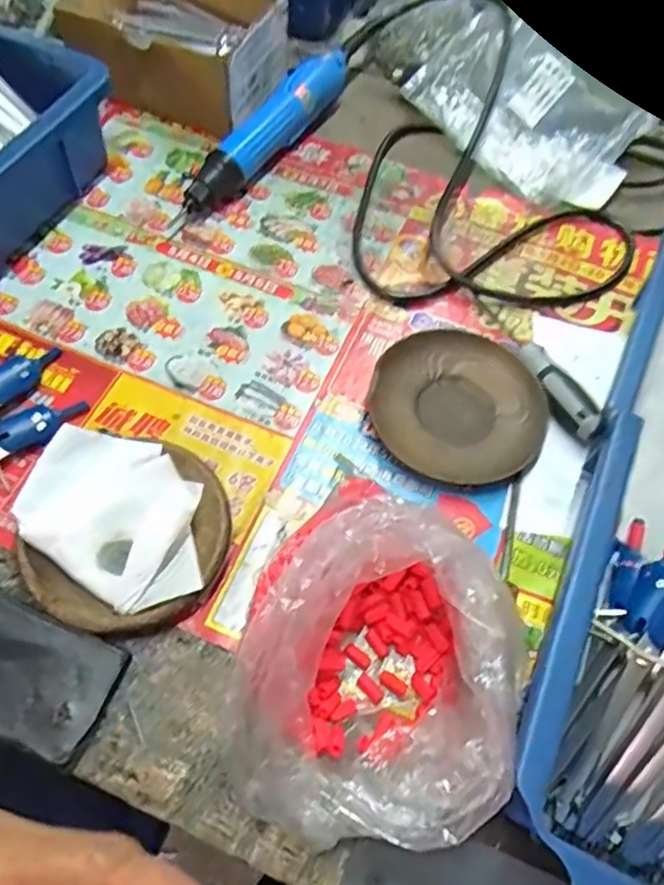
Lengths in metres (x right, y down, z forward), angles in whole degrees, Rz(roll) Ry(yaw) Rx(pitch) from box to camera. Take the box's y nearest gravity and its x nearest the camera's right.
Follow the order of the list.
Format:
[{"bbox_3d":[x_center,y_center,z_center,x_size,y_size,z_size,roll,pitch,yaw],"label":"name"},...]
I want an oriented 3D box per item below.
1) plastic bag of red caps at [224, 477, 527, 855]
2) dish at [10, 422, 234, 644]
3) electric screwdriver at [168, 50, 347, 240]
[{"bbox_3d":[0.020,0.112,0.281,0.130,0.087,0.145,22,63,8],"label":"plastic bag of red caps"},{"bbox_3d":[-0.116,0.046,0.331,0.111,0.034,0.108,2,62,-3],"label":"dish"},{"bbox_3d":[-0.054,-0.252,0.491,0.029,0.042,0.216,30,64,12],"label":"electric screwdriver"}]

